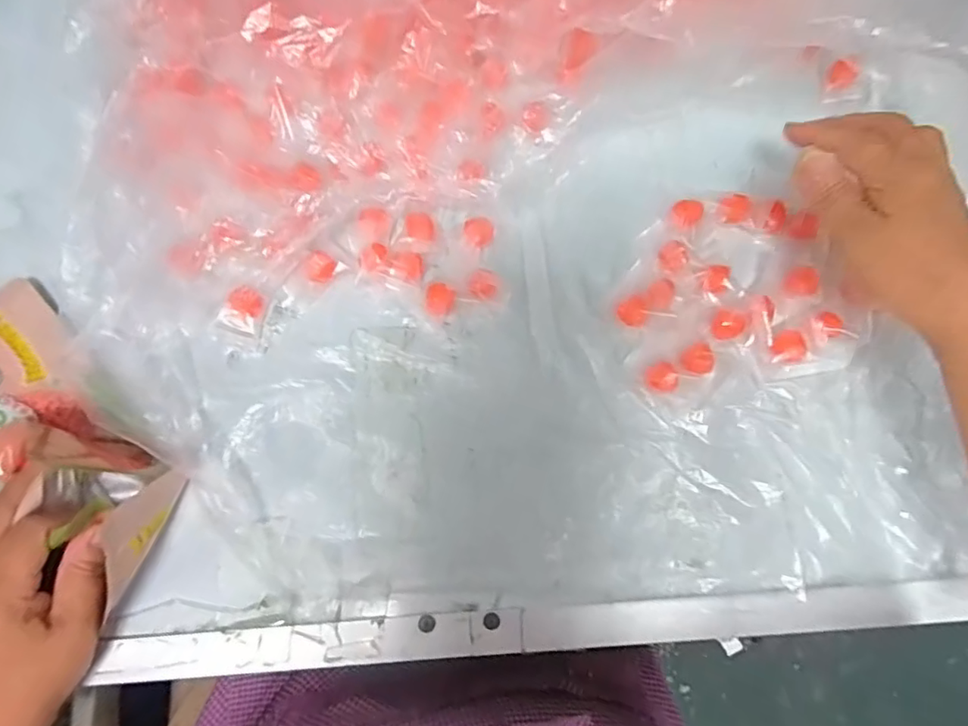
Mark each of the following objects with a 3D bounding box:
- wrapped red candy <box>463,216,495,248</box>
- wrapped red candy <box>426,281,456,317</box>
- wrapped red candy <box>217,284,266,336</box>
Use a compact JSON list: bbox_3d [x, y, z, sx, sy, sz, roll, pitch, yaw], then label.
[{"bbox_3d":[-0.003,-0.090,0.369,0.019,0.014,0.019,0,78,-1],"label":"wrapped red candy"},{"bbox_3d":[-0.030,-0.042,0.361,0.019,0.010,0.020,0,78,-1],"label":"wrapped red candy"},{"bbox_3d":[-0.162,-0.035,0.358,0.020,0.018,0.029,18,78,3],"label":"wrapped red candy"}]

